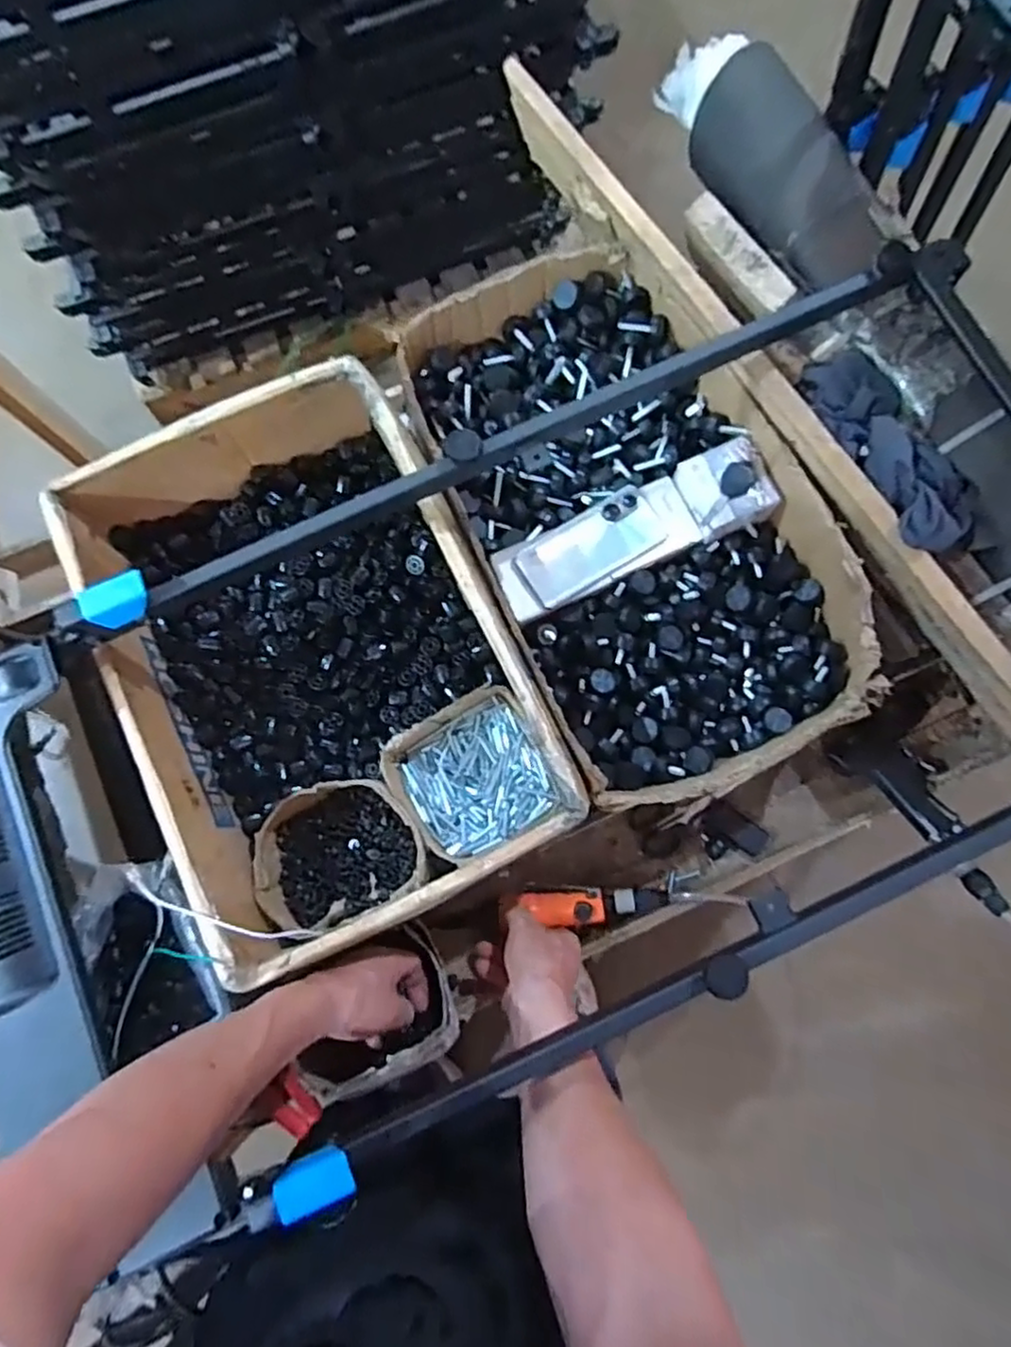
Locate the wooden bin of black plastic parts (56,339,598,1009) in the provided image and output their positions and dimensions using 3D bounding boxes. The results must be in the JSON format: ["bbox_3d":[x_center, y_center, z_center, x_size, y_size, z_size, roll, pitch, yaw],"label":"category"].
[{"bbox_3d":[-0.183,-0.018,0.696,0.368,0.168,0.540,-25,79,-4],"label":"wooden bin of black plastic parts"}]

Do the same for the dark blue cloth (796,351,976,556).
[{"bbox_3d":[0.371,-0.219,0.658,0.086,0.049,0.231,-25,79,-4],"label":"dark blue cloth"}]

